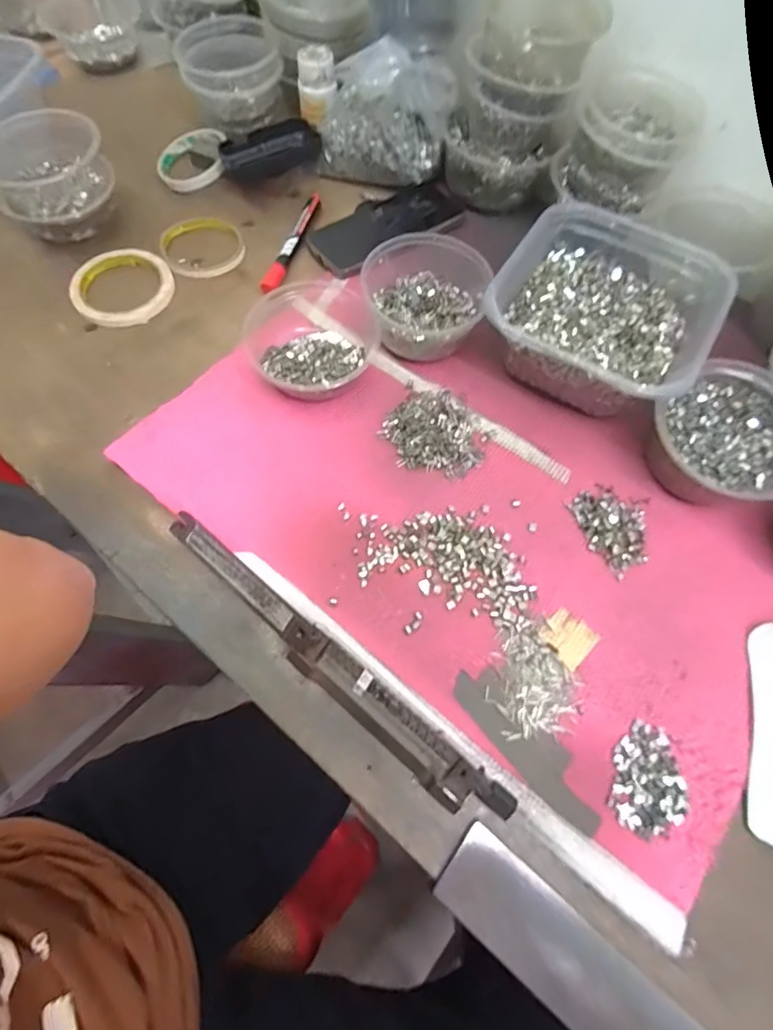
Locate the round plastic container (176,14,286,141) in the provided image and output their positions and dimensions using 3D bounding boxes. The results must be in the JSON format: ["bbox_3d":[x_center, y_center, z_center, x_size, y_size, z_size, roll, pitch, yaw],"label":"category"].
[{"bbox_3d":[-0.180,-0.517,0.573,0.115,0.069,0.120,-13,68,-6],"label":"round plastic container"}]

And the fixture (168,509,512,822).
[{"bbox_3d":[-0.049,0.101,0.342,0.309,0.021,0.031,37,72,14],"label":"fixture"}]

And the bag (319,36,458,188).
[{"bbox_3d":[-0.003,-0.427,0.517,0.145,0.115,0.070,16,68,6],"label":"bag"}]

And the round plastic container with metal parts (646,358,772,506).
[{"bbox_3d":[0.272,-0.061,0.389,0.104,0.056,0.116,40,72,15],"label":"round plastic container with metal parts"}]

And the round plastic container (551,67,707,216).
[{"bbox_3d":[0.228,-0.354,0.459,0.107,0.075,0.105,0,67,-1],"label":"round plastic container"}]

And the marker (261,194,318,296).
[{"bbox_3d":[-0.101,-0.292,0.515,0.018,0.020,0.146,17,68,6],"label":"marker"}]

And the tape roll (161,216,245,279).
[{"bbox_3d":[-0.197,-0.291,0.516,0.083,0.009,0.088,-25,70,-11],"label":"tape roll"}]

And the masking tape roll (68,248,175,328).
[{"bbox_3d":[-0.268,-0.232,0.488,0.095,0.012,0.098,0,67,-1],"label":"masking tape roll"}]

